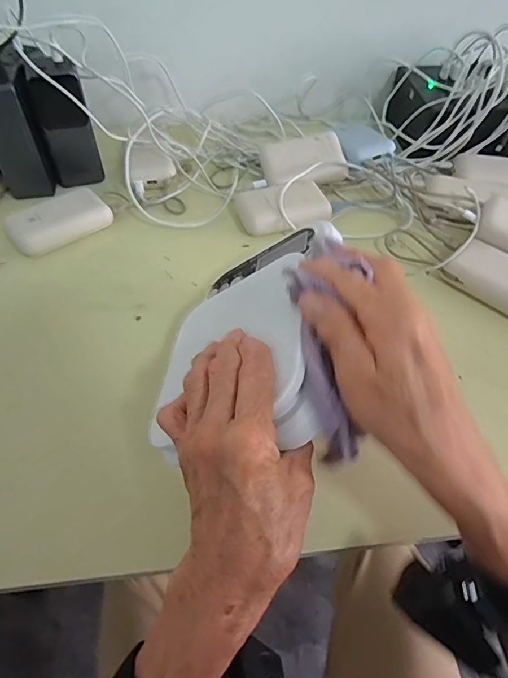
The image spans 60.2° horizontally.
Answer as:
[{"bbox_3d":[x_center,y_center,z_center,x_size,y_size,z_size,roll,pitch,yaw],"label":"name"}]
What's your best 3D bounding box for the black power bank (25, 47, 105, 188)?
[{"bbox_3d":[-0.217,-0.256,0.514,0.057,0.142,0.062,-6,52,-6],"label":"black power bank"}]

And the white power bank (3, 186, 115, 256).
[{"bbox_3d":[-0.215,-0.131,0.485,0.103,0.030,0.048,-31,59,-23],"label":"white power bank"}]

